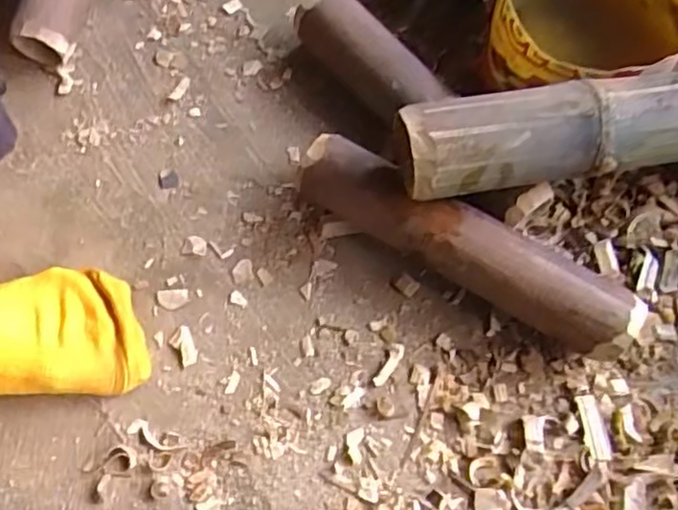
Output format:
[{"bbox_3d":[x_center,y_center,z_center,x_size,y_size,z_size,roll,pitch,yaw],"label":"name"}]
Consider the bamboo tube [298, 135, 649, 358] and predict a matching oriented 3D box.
[{"bbox_3d":[0.084,-0.005,0.470,0.242,0.062,0.049,30,69,10],"label":"bamboo tube"}]

